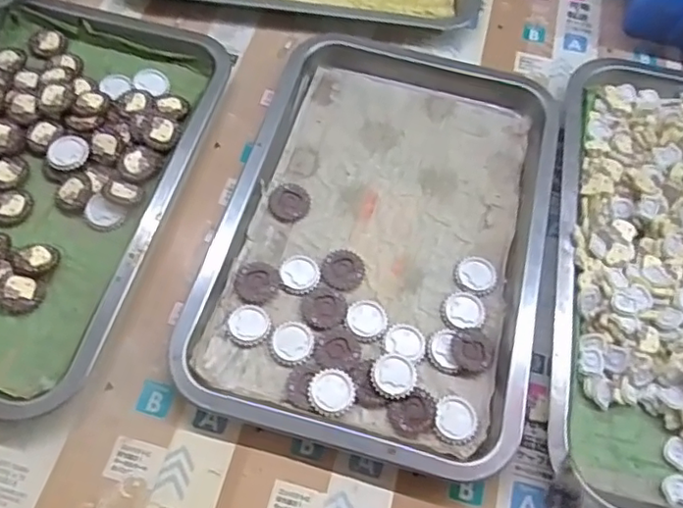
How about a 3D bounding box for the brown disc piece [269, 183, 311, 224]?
[{"bbox_3d":[-0.037,-0.036,0.417,0.028,0.006,0.028,2,62,-3],"label":"brown disc piece"}]

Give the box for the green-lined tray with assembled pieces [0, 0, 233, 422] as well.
[{"bbox_3d":[-0.214,-0.054,0.408,0.202,0.022,0.302,15,62,4],"label":"green-lined tray with assembled pieces"}]

